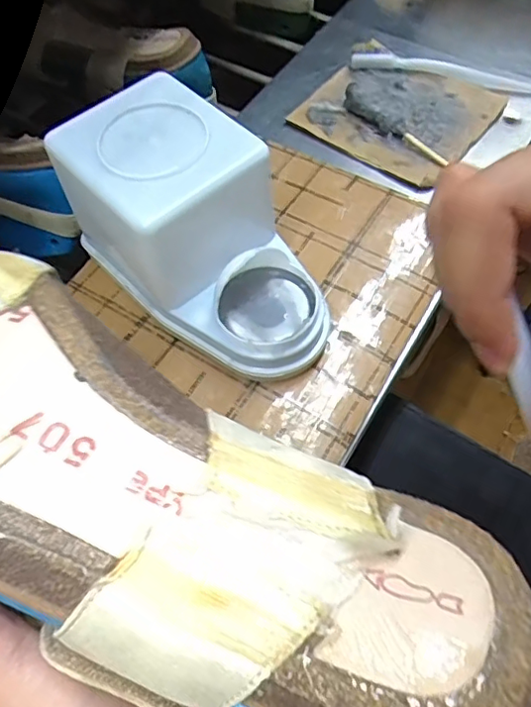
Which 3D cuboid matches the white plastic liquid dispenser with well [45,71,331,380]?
[{"bbox_3d":[-0.039,-0.074,0.356,0.183,0.107,0.101,38,69,22],"label":"white plastic liquid dispenser with well"}]

